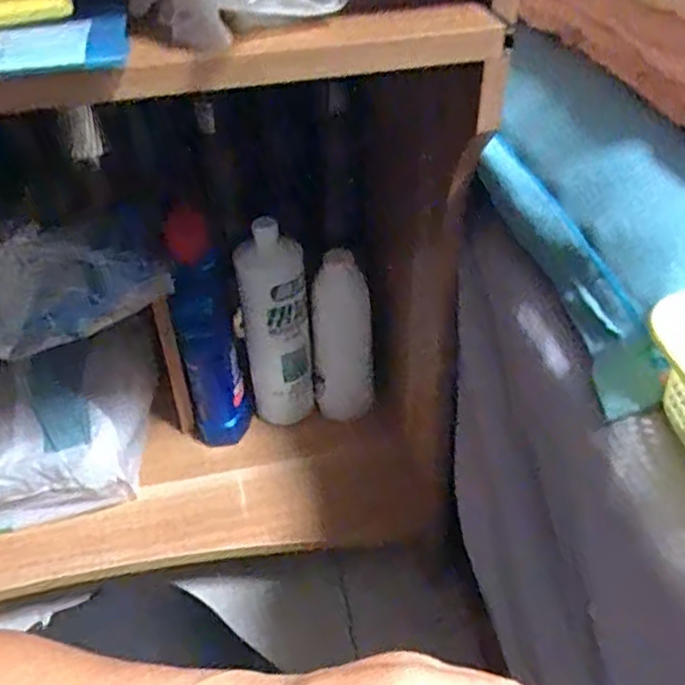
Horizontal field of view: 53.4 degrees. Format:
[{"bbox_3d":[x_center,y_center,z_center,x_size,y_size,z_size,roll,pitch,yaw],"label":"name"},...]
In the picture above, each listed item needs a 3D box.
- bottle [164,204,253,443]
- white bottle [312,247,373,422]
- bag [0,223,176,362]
[{"bbox_3d":[-0.143,-0.003,0.731,0.067,0.274,0.056,-11,42,-10],"label":"bottle"},{"bbox_3d":[0.000,0.007,0.782,0.068,0.183,0.065,-3,41,-1],"label":"white bottle"},{"bbox_3d":[-0.277,-0.048,0.622,0.231,0.114,0.070,-18,44,-19],"label":"bag"}]

